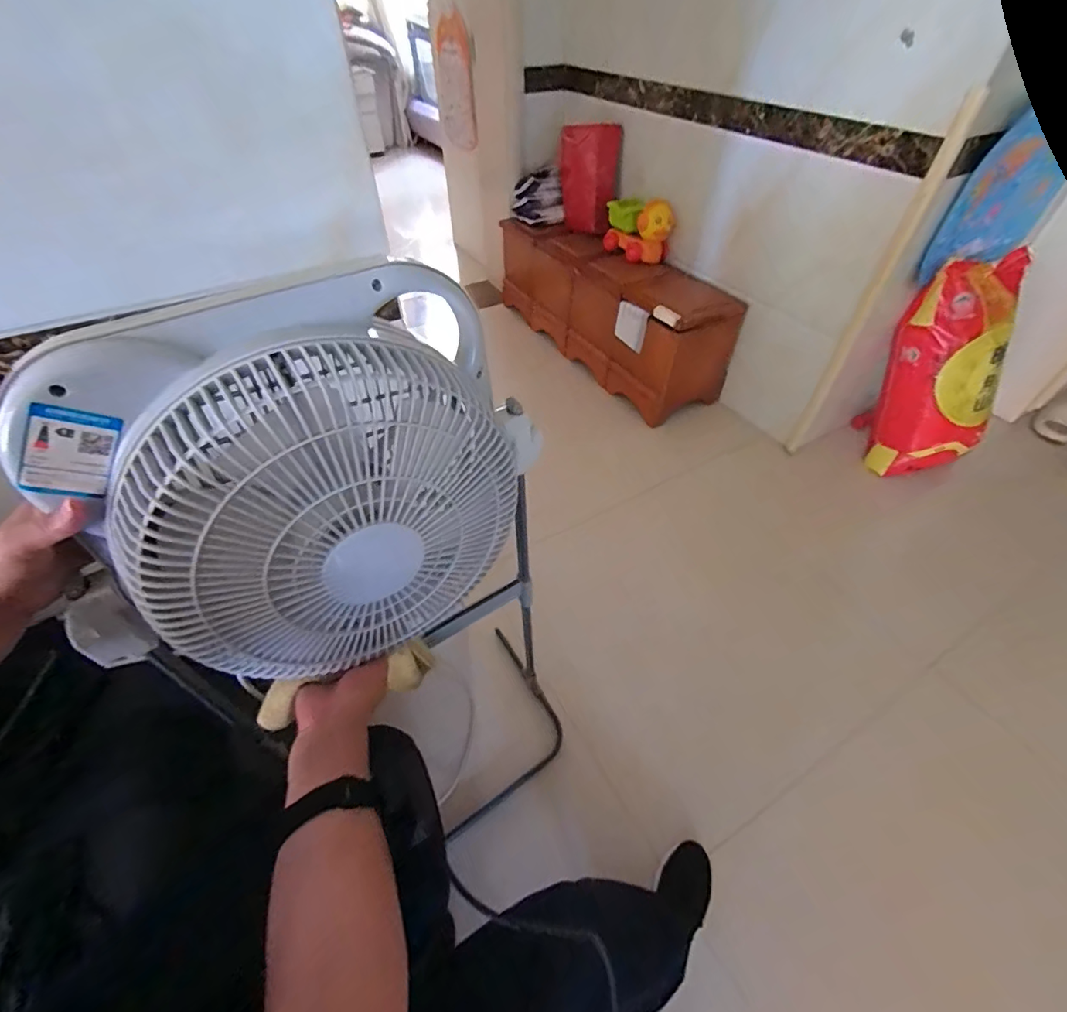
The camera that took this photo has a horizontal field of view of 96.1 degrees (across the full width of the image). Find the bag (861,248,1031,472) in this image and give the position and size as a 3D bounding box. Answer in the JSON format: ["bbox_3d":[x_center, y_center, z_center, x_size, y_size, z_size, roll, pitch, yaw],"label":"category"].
[{"bbox_3d":[1.144,-0.361,1.332,0.258,0.569,0.157,0,27,1],"label":"bag"}]

